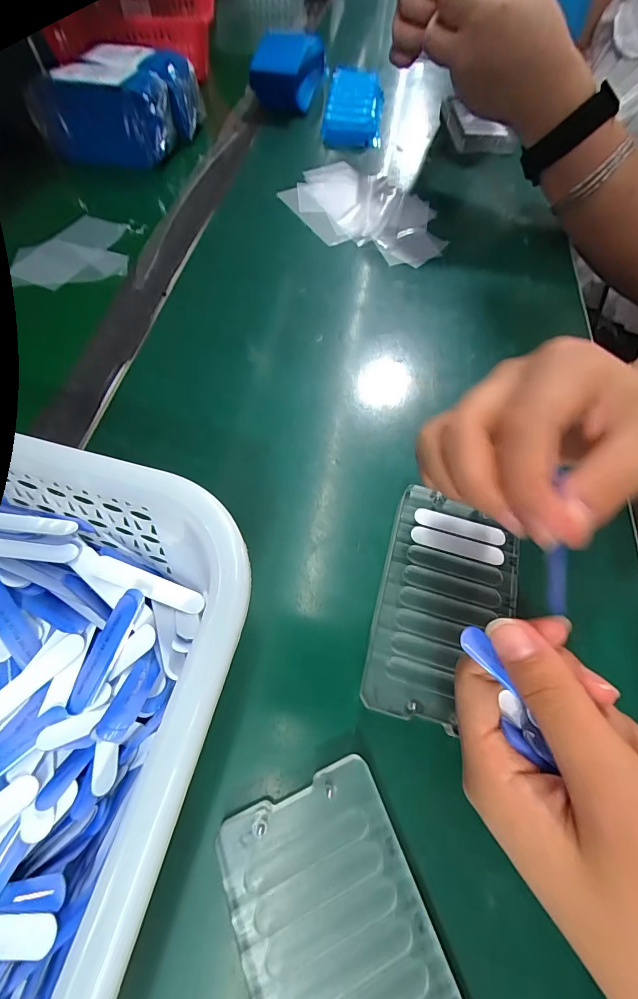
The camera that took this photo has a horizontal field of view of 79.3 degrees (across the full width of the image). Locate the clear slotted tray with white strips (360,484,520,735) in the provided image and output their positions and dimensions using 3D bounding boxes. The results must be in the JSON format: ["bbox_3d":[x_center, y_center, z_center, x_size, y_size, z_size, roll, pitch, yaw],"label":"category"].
[{"bbox_3d":[0.067,0.054,0.208,0.068,0.013,0.120,16,63,6],"label":"clear slotted tray with white strips"}]

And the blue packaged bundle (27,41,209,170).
[{"bbox_3d":[-0.217,-0.436,0.422,0.137,0.059,0.125,13,63,5],"label":"blue packaged bundle"}]

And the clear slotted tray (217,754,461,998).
[{"bbox_3d":[0.012,0.176,0.142,0.067,0.012,0.121,-21,65,-12],"label":"clear slotted tray"}]

